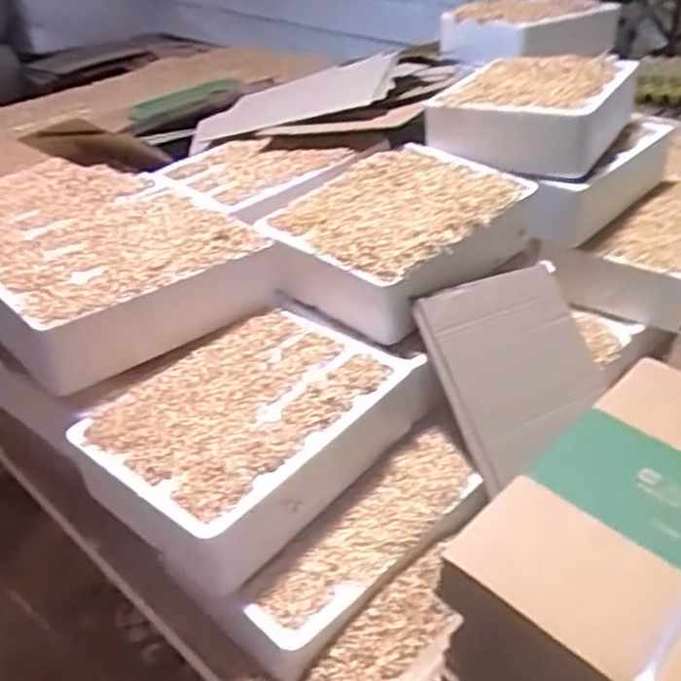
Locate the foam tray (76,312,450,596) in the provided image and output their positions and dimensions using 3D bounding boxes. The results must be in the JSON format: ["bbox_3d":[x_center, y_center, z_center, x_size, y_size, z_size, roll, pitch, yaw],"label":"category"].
[{"bbox_3d":[-0.076,0.071,0.619,0.196,0.063,0.267,22,42,32],"label":"foam tray"}]

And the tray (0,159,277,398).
[{"bbox_3d":[-0.273,-0.092,0.753,0.250,0.090,0.377,-28,42,-32],"label":"tray"}]

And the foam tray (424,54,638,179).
[{"bbox_3d":[0.227,-0.277,0.837,0.189,0.064,0.230,17,39,27],"label":"foam tray"}]

